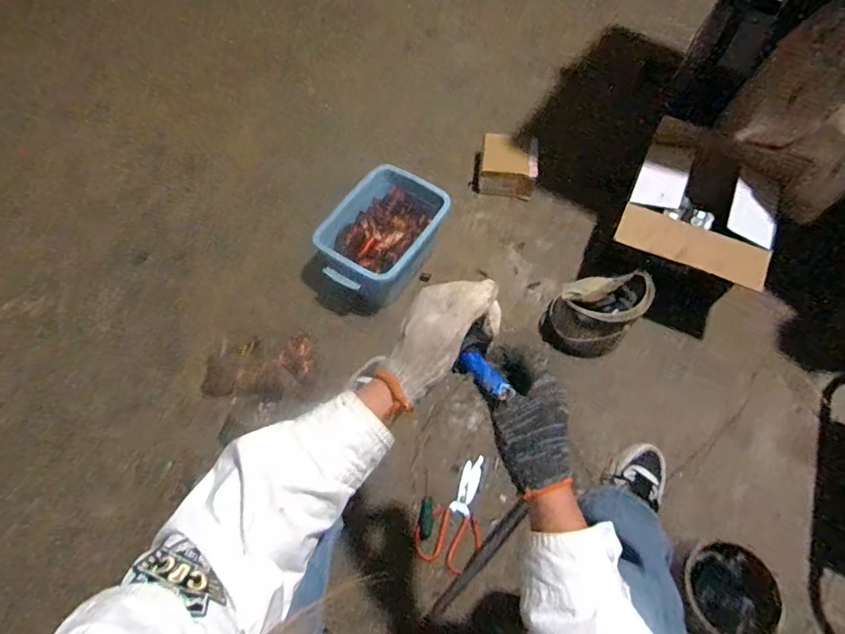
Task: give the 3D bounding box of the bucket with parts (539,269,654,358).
[{"bbox_3d":[0.352,-0.012,0.996,0.167,0.170,0.154,-41,70,-19],"label":"bucket with parts"}]

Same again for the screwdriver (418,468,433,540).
[{"bbox_3d":[0.008,0.348,0.896,0.023,0.021,0.118,3,63,1],"label":"screwdriver"}]

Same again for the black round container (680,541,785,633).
[{"bbox_3d":[0.496,0.455,0.780,0.152,0.086,0.156,0,63,0],"label":"black round container"}]

